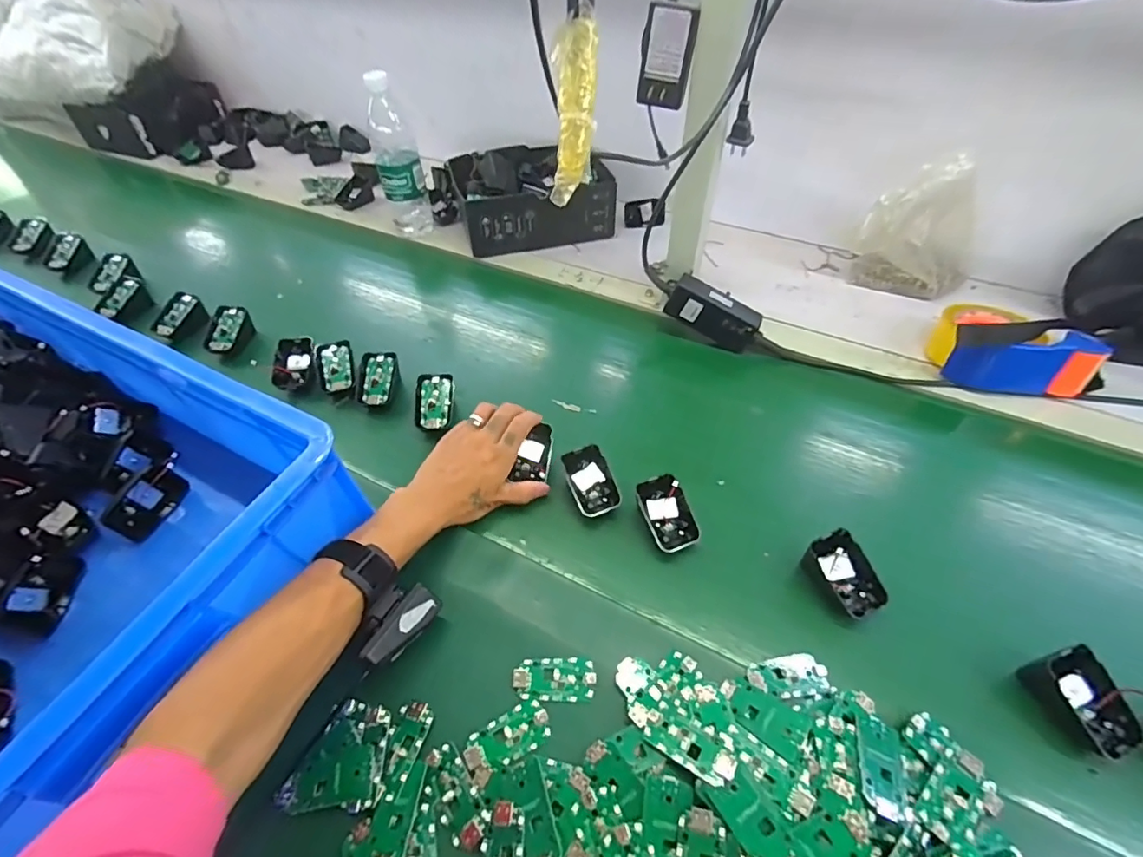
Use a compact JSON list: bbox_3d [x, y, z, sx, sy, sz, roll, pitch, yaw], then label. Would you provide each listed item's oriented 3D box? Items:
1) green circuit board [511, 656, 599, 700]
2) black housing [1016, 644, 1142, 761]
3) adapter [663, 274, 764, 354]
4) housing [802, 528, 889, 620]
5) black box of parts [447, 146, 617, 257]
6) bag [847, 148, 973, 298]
[{"bbox_3d":[-0.014,0.197,0.402,0.063,0.004,0.030,-1,48,1],"label":"green circuit board"},{"bbox_3d":[0.380,0.201,0.374,0.047,0.034,0.066,-15,50,-11],"label":"black housing"},{"bbox_3d":[0.177,-0.144,0.637,0.112,0.049,0.030,30,53,2],"label":"adapter"},{"bbox_3d":[0.236,0.128,0.440,0.048,0.043,0.066,-23,52,-18],"label":"housing"},{"bbox_3d":[-0.064,-0.380,0.842,0.229,0.088,0.181,-13,49,-10],"label":"black box of parts"},{"bbox_3d":[0.466,-0.260,0.680,0.141,0.161,0.092,32,56,26],"label":"bag"}]

